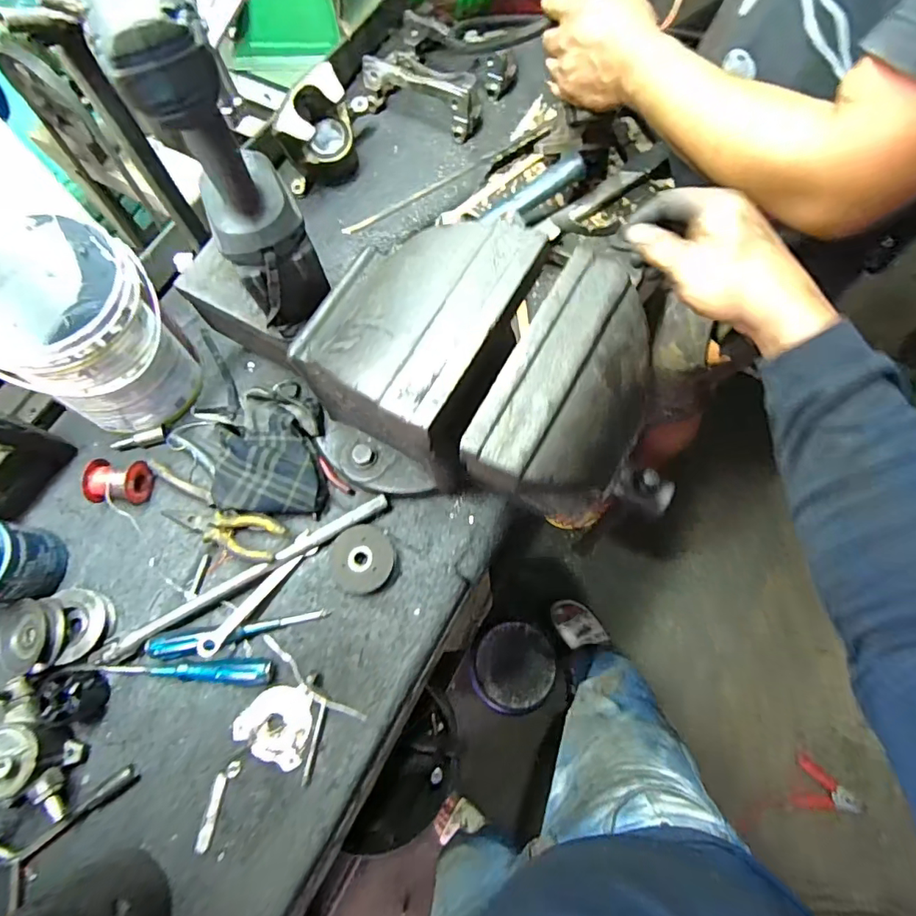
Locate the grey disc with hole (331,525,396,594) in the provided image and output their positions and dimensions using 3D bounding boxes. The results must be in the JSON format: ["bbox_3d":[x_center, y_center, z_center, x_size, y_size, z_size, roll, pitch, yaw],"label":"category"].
[{"bbox_3d":[-0.112,0.119,0.601,0.073,0.029,0.075,-1,71,2],"label":"grey disc with hole"}]

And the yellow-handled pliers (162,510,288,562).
[{"bbox_3d":[-0.287,0.084,0.607,0.163,0.031,0.052,10,72,5],"label":"yellow-handled pliers"}]

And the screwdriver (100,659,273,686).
[{"bbox_3d":[-0.302,0.239,0.575,0.185,0.028,0.025,0,71,2],"label":"screwdriver"}]

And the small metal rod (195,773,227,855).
[{"bbox_3d":[-0.260,0.375,0.542,0.012,0.004,0.073,10,72,5],"label":"small metal rod"}]

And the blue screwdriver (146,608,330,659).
[{"bbox_3d":[-0.248,0.200,0.582,0.193,0.025,0.022,-10,71,-2],"label":"blue screwdriver"}]

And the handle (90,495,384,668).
[{"bbox_3d":[-0.248,0.137,0.597,0.362,0.022,0.026,-29,73,-8],"label":"handle"}]

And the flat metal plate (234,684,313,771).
[{"bbox_3d":[-0.202,0.290,0.566,0.081,0.005,0.080,-1,71,2],"label":"flat metal plate"}]

